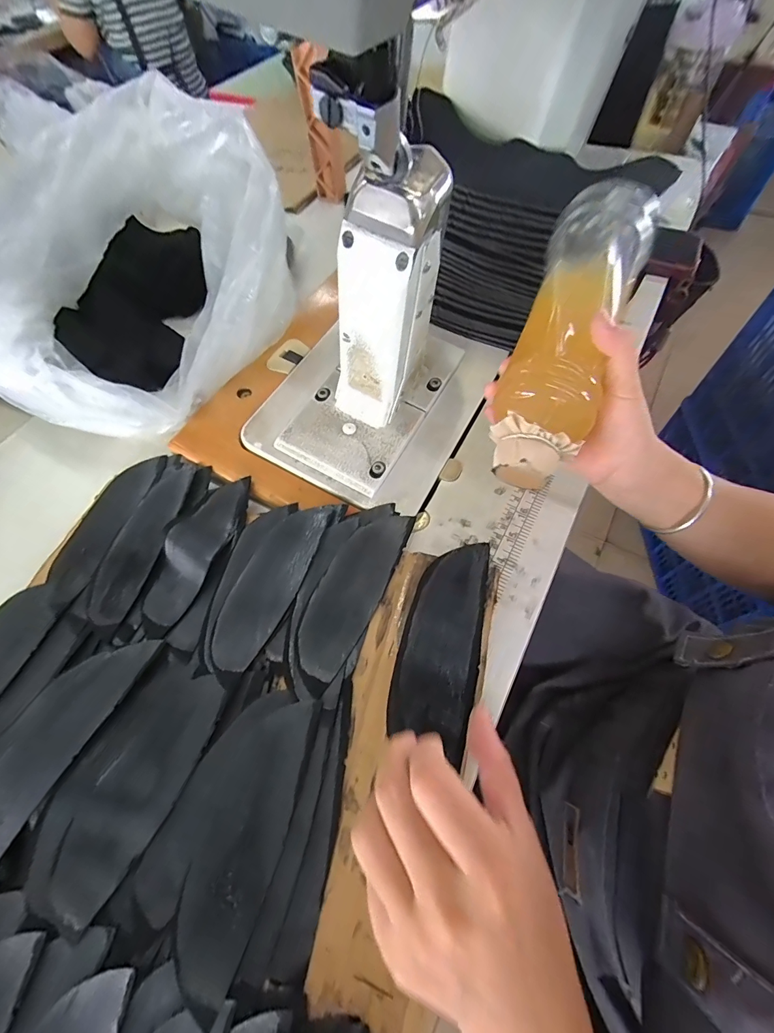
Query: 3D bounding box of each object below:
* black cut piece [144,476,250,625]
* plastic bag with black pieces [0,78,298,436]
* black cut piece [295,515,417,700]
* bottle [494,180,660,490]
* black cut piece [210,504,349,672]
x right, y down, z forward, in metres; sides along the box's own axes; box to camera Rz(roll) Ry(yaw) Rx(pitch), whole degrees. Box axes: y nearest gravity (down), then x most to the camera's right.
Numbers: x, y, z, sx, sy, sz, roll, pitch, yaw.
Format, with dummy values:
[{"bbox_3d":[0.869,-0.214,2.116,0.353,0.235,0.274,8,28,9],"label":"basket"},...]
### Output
[{"bbox_3d":[-0.151,0.021,0.318,0.041,0.012,0.123,16,63,13],"label":"black cut piece"},{"bbox_3d":[-0.243,-0.213,0.371,0.247,0.159,0.266,22,64,16],"label":"plastic bag with black pieces"},{"bbox_3d":[-0.027,0.055,0.303,0.046,0.006,0.143,22,64,16],"label":"black cut piece"},{"bbox_3d":[0.126,-0.124,0.277,0.062,0.053,0.213,19,81,15],"label":"bottle"},{"bbox_3d":[-0.088,0.044,0.308,0.046,0.006,0.141,21,65,15],"label":"black cut piece"}]

